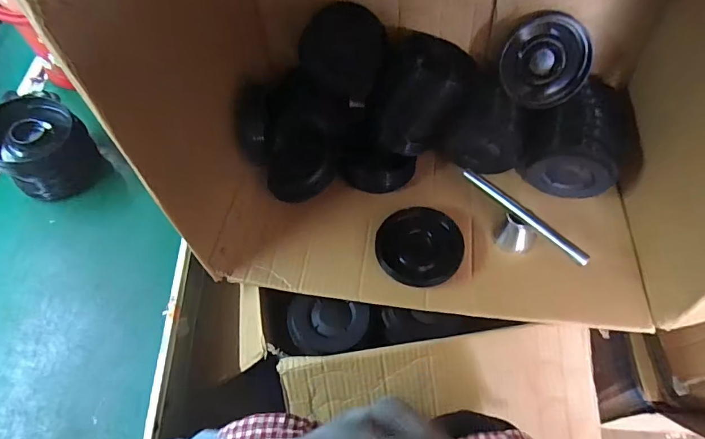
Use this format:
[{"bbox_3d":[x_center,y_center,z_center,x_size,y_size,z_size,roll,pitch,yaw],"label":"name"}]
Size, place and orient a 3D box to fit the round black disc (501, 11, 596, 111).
[{"bbox_3d":[0.269,-0.220,0.612,0.120,0.117,0.029,47,32,-7],"label":"round black disc"}]

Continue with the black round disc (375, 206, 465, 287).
[{"bbox_3d":[0.095,0.037,0.614,0.124,0.048,0.097,20,59,15],"label":"black round disc"}]

